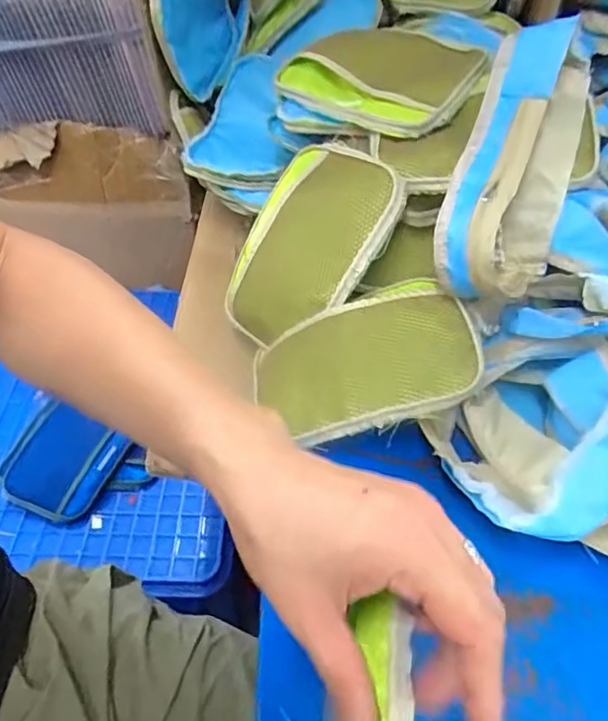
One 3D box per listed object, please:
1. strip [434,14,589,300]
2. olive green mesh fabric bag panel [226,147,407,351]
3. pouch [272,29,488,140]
[{"bbox_3d":[0.174,-0.164,0.471,0.085,0.073,0.229,18,82,14],"label":"strip"},{"bbox_3d":[0.004,-0.103,0.517,0.127,0.021,0.187,30,91,36],"label":"olive green mesh fabric bag panel"},{"bbox_3d":[0.075,-0.274,0.569,0.189,0.060,0.132,30,52,23],"label":"pouch"}]

